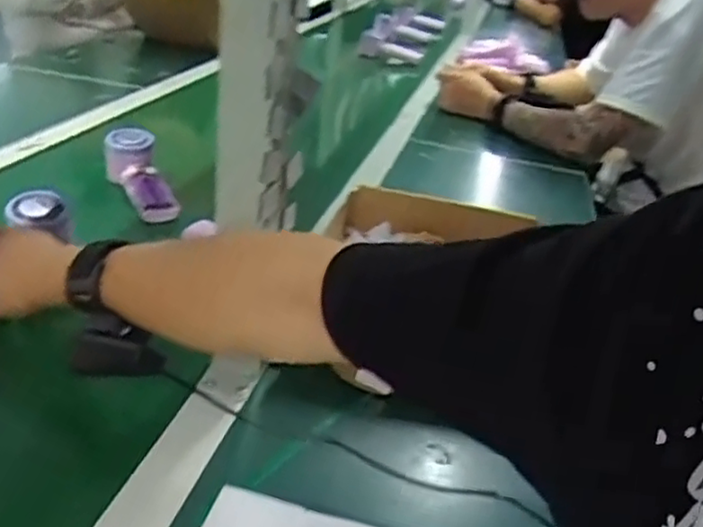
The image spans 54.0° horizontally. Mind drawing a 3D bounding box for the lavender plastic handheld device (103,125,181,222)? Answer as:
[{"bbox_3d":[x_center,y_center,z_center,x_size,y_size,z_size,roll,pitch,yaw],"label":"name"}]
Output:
[{"bbox_3d":[-0.254,-0.100,0.836,0.057,0.048,0.165,-11,49,-30],"label":"lavender plastic handheld device"}]

